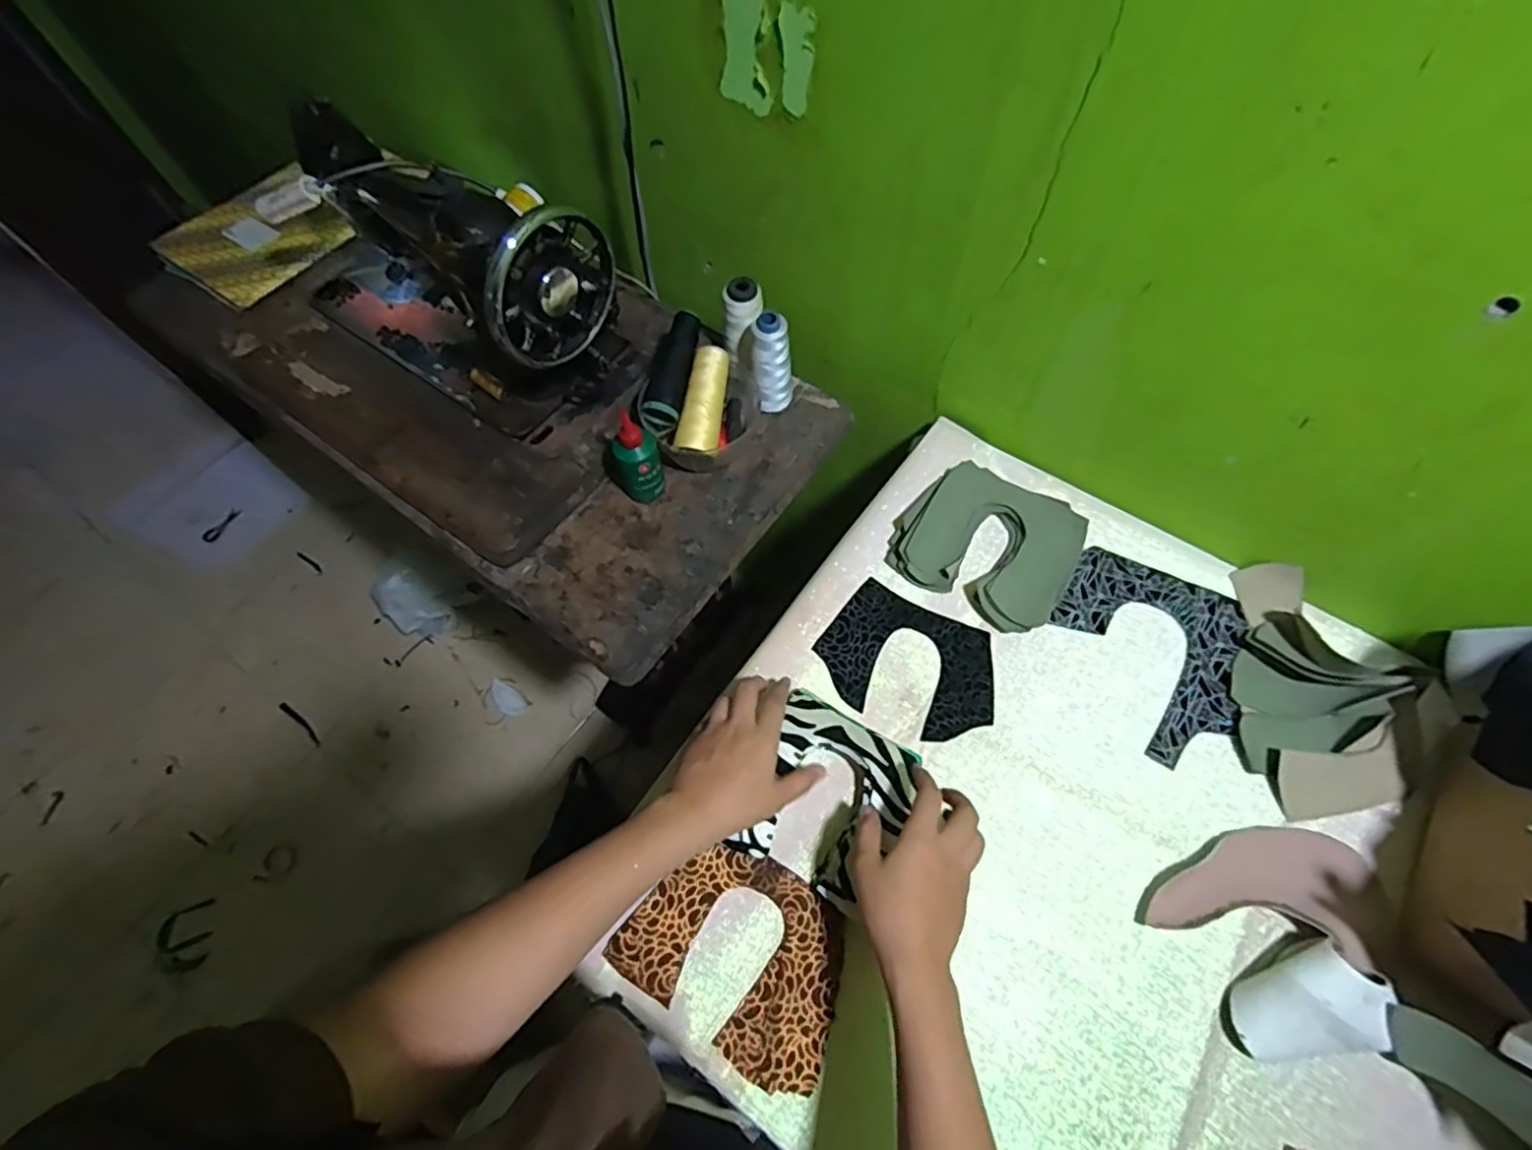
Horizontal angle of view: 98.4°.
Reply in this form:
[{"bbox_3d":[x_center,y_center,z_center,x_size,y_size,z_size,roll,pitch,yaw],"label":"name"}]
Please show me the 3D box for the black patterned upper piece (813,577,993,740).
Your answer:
[{"bbox_3d":[0.130,0.079,0.600,0.156,0.008,0.113,26,69,10],"label":"black patterned upper piece"}]

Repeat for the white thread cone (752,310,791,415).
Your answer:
[{"bbox_3d":[0.007,-0.218,0.689,0.039,0.113,0.037,-3,63,0],"label":"white thread cone"}]

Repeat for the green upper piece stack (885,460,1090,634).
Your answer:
[{"bbox_3d":[0.211,-0.031,0.634,0.158,0.029,0.137,29,68,15],"label":"green upper piece stack"}]

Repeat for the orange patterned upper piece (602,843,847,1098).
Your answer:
[{"bbox_3d":[-0.016,0.284,0.501,0.167,0.009,0.125,31,67,13],"label":"orange patterned upper piece"}]

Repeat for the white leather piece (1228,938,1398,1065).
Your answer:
[{"bbox_3d":[0.372,0.295,0.455,0.094,0.042,0.069,-9,63,-3],"label":"white leather piece"}]

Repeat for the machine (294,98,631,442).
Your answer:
[{"bbox_3d":[-0.355,-0.318,0.674,0.396,0.207,0.159,30,68,15],"label":"machine"}]

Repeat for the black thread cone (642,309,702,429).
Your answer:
[{"bbox_3d":[-0.092,-0.212,0.676,0.035,0.038,0.117,13,78,7],"label":"black thread cone"}]

